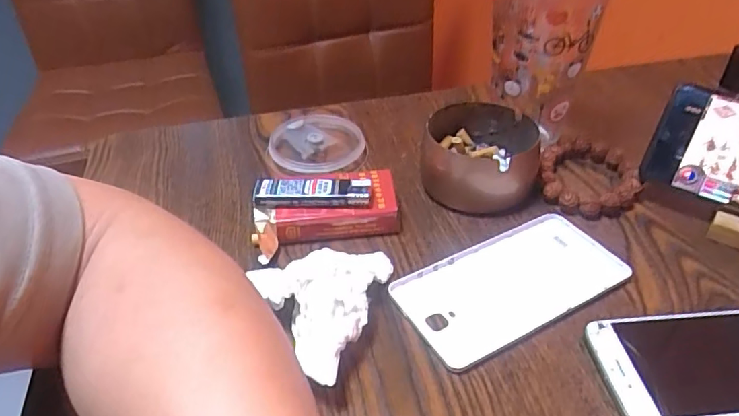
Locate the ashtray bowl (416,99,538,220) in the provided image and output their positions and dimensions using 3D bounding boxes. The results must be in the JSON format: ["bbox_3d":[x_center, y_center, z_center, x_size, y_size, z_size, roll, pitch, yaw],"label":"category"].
[{"bbox_3d":[0.084,-0.040,0.411,0.083,0.051,0.080,-1,39,0],"label":"ashtray bowl"}]

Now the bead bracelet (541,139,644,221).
[{"bbox_3d":[0.169,-0.025,0.416,0.071,0.018,0.085,10,40,13],"label":"bead bracelet"}]

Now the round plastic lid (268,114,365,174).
[{"bbox_3d":[-0.043,-0.055,0.461,0.079,0.015,0.077,-1,39,0],"label":"round plastic lid"}]

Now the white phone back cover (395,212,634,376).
[{"bbox_3d":[0.090,0.047,0.340,0.141,0.007,0.072,-19,42,-21],"label":"white phone back cover"}]

